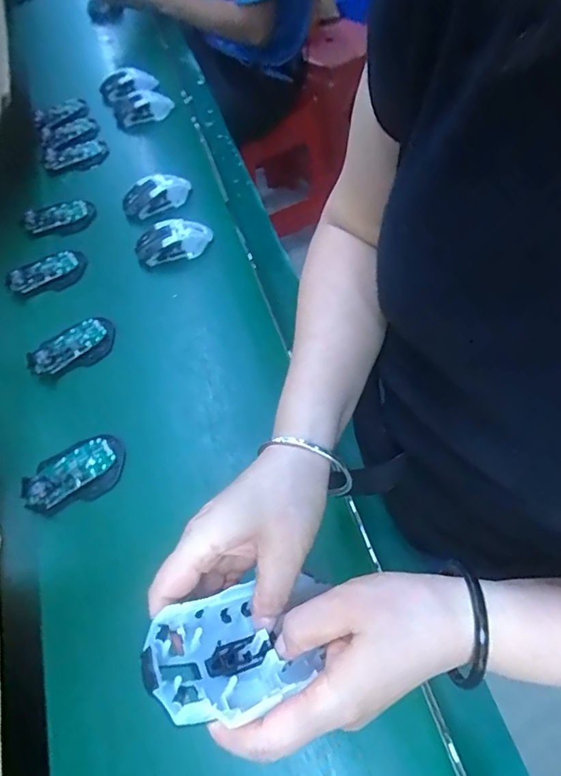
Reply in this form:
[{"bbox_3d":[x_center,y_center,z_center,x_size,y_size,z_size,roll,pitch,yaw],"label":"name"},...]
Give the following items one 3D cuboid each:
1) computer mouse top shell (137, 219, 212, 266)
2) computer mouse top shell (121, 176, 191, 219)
[{"bbox_3d":[-0.163,-0.226,0.737,0.120,0.035,0.063,-15,59,-6],"label":"computer mouse top shell"},{"bbox_3d":[-0.204,-0.320,0.794,0.116,0.033,0.071,-40,64,-20],"label":"computer mouse top shell"}]

